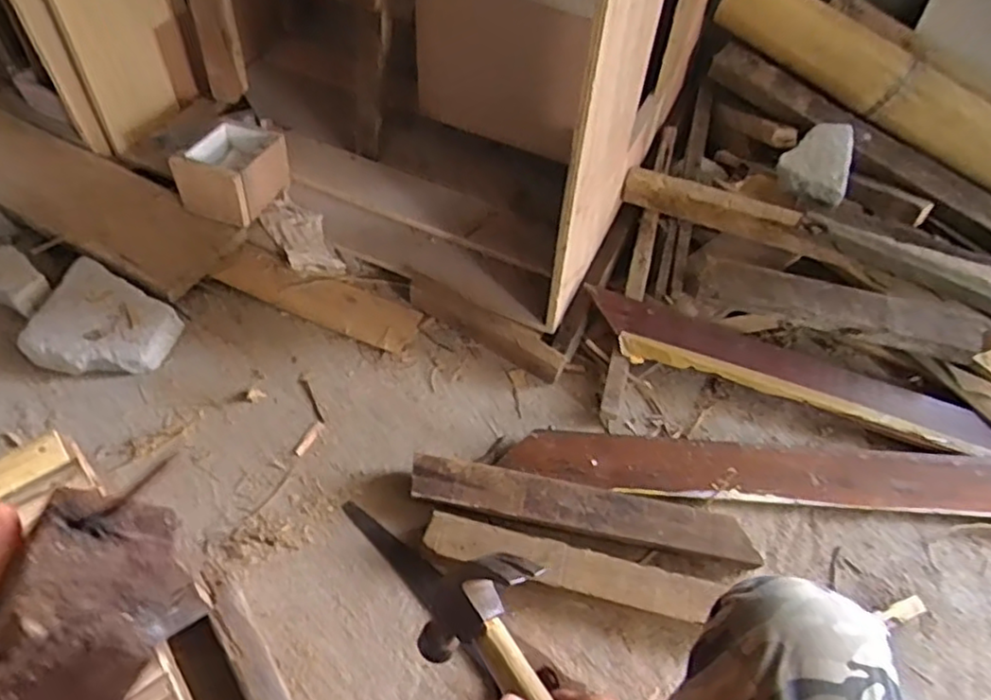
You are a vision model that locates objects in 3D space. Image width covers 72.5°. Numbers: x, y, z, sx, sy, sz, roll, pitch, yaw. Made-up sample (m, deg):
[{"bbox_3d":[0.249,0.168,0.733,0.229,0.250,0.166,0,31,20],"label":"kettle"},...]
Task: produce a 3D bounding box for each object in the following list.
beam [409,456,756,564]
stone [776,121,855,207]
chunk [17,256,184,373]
[{"bbox_3d":[0.116,0.212,0.918,0.458,0.027,0.064,9,53,4],"label":"beam"},{"bbox_3d":[0.566,-0.324,1.181,0.121,0.107,0.105,31,57,19],"label":"stone"},{"bbox_3d":[-0.634,-0.032,1.075,0.219,0.067,0.171,24,56,15],"label":"chunk"}]

